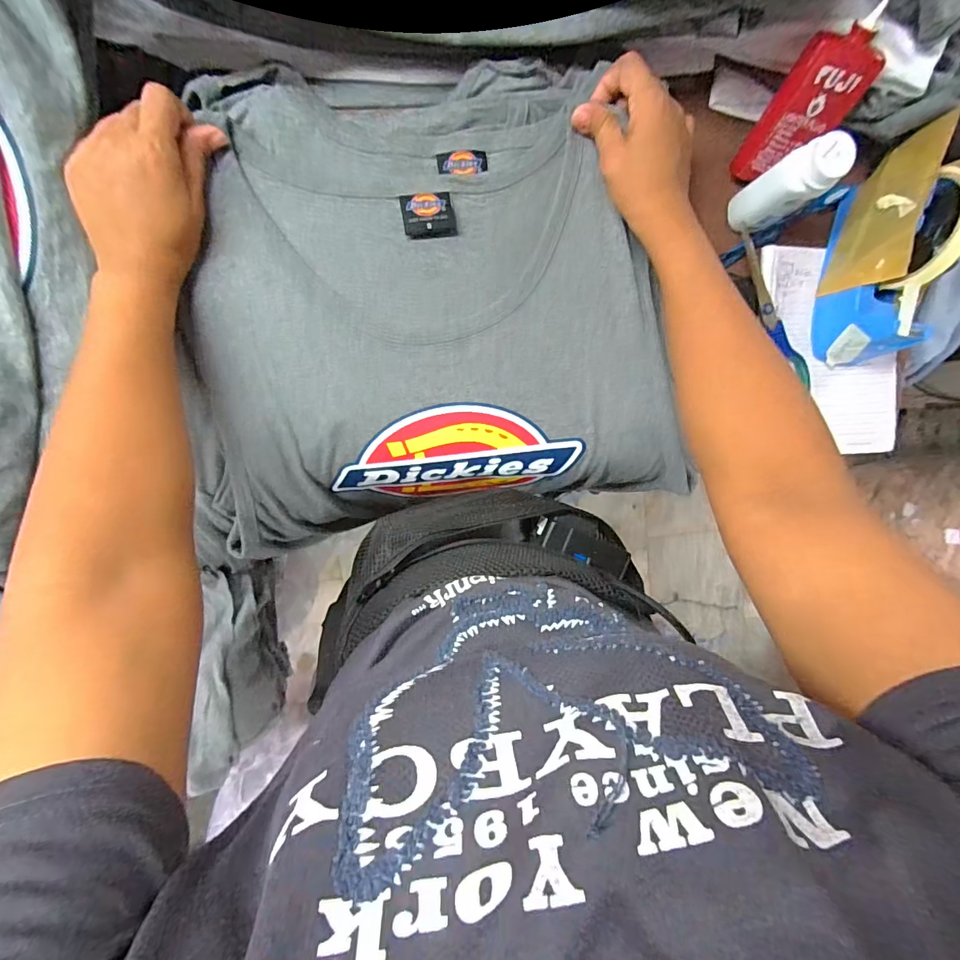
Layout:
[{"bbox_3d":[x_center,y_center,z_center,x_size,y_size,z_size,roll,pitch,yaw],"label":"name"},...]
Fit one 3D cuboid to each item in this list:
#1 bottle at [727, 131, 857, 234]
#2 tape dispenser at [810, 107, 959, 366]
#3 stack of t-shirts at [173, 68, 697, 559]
[{"bbox_3d":[0.257,-0.246,0.380,0.035,0.090,0.040,-32,99,-1],"label":"bottle"},{"bbox_3d":[0.369,-0.199,0.394,0.056,0.102,0.183,9,96,-7],"label":"tape dispenser"},{"bbox_3d":[-0.053,-0.136,0.409,0.429,0.092,0.373,-11,98,-4],"label":"stack of t-shirts"}]

